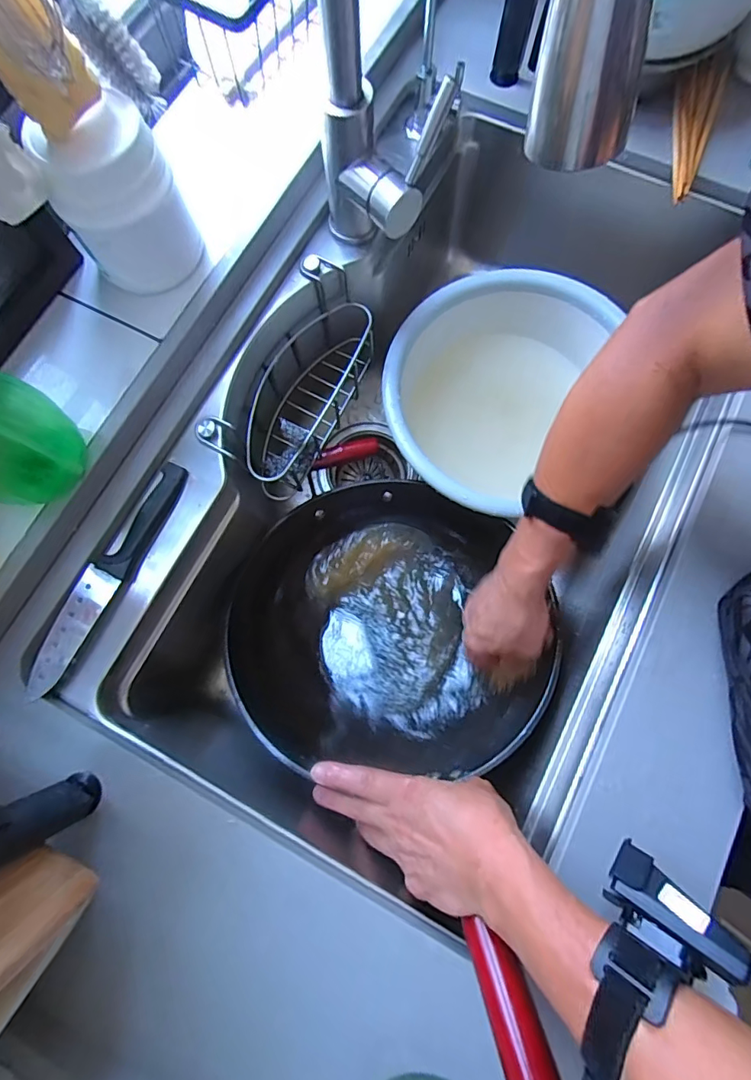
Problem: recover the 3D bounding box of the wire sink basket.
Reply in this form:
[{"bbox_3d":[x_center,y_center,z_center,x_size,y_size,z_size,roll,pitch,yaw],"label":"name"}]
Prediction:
[{"bbox_3d":[-0.083,-0.170,0.533,0.087,0.125,0.239,25,77,7],"label":"wire sink basket"}]

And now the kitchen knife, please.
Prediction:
[{"bbox_3d":[-0.238,0.026,0.418,0.031,0.012,0.221,26,77,7],"label":"kitchen knife"}]

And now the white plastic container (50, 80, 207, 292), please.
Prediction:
[{"bbox_3d":[-0.210,-0.279,0.399,0.090,0.101,0.073,-30,77,-7],"label":"white plastic container"}]

